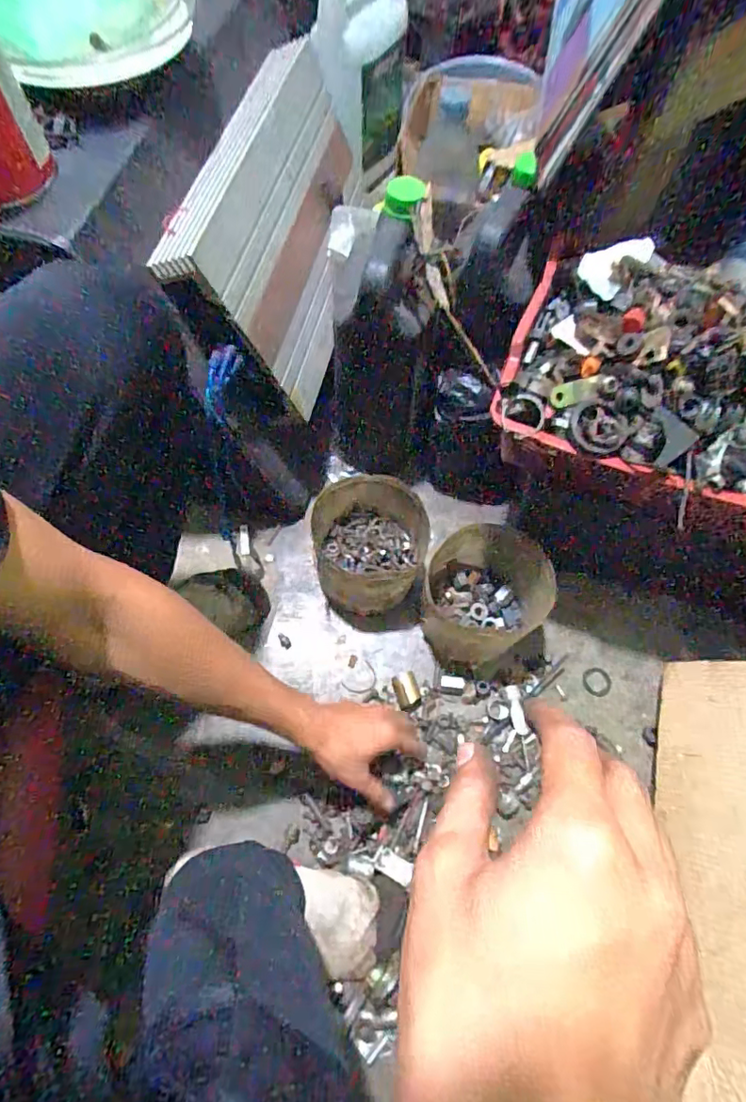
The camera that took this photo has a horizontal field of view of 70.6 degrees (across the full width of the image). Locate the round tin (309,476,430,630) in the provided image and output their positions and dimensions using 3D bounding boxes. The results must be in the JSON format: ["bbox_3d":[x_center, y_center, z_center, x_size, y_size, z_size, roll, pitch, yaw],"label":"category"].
[{"bbox_3d":[-0.001,0.010,0.710,0.159,0.079,0.175,3,65,0],"label":"round tin"}]

